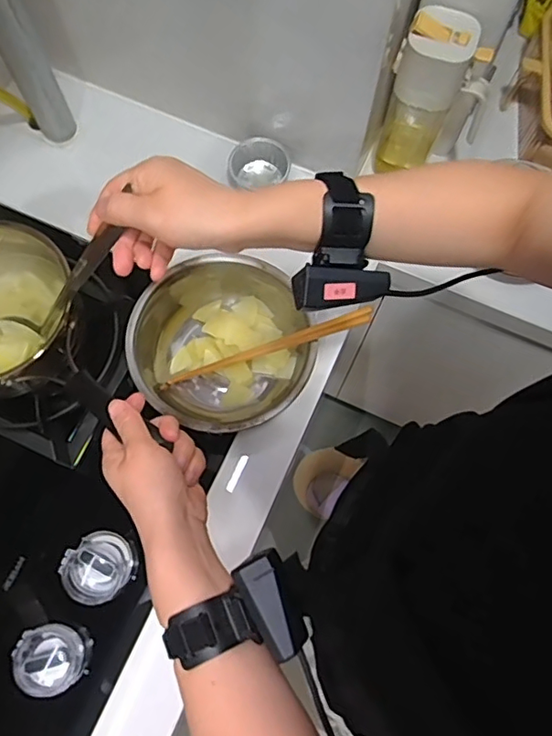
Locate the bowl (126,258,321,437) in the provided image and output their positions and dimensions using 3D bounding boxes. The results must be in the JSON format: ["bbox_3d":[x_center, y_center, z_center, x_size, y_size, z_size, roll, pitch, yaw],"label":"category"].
[{"bbox_3d":[-0.057,-0.018,0.637,0.196,0.097,0.198,0,71,-1],"label":"bowl"}]

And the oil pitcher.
[{"bbox_3d":[0.184,-0.323,0.664,0.089,0.204,0.072,14,72,4],"label":"oil pitcher"}]

